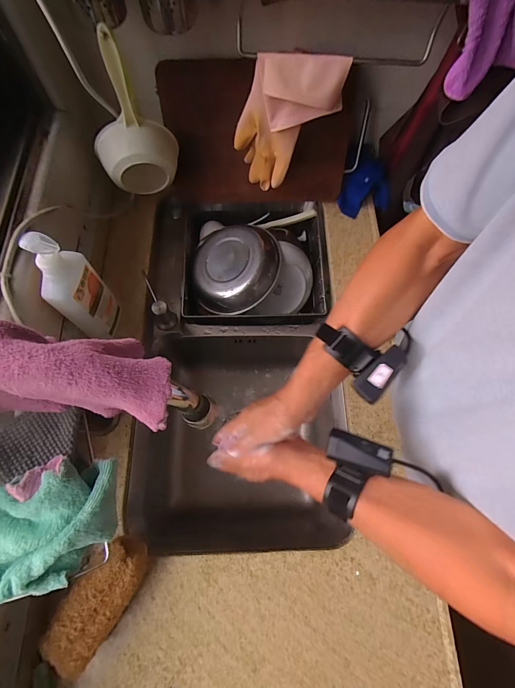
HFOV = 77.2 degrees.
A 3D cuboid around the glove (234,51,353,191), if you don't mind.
[{"bbox_3d":[0.044,-0.358,0.540,0.156,0.203,0.050,13,70,3],"label":"glove"}]

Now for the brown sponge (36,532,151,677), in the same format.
[{"bbox_3d":[-0.209,0.340,0.438,0.068,0.073,0.136,30,72,8],"label":"brown sponge"}]

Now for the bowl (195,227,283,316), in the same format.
[{"bbox_3d":[-0.048,-0.158,0.686,0.193,0.069,0.193,-15,72,17],"label":"bowl"}]

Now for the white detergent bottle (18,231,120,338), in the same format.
[{"bbox_3d":[-0.273,-0.082,0.491,0.041,0.229,0.074,2,70,-2],"label":"white detergent bottle"}]

